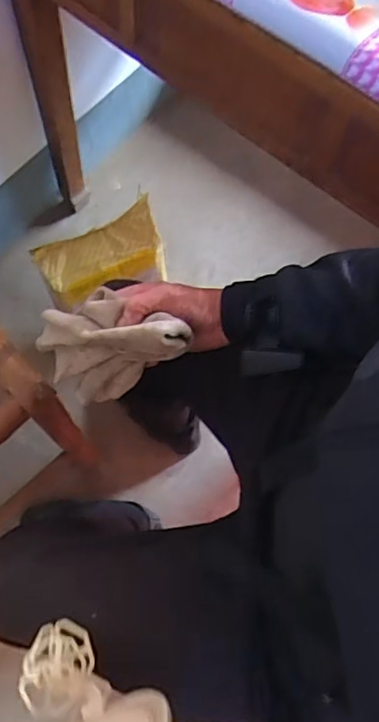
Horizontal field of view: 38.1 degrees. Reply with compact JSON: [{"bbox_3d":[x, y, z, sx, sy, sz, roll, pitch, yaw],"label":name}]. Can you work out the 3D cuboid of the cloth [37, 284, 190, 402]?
[{"bbox_3d":[-0.091,-0.025,0.619,0.148,0.113,0.099,-19,72,-9],"label":"cloth"}]

